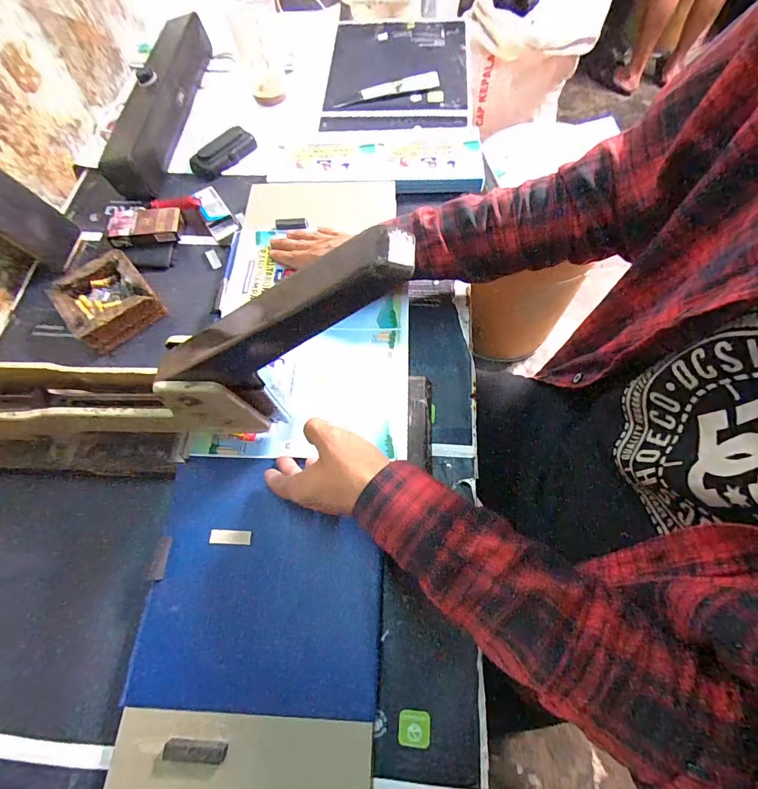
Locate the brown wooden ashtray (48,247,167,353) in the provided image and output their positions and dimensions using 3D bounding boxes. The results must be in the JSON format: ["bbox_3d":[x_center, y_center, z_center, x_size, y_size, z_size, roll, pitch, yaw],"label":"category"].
[{"bbox_3d":[-0.331,-0.113,0.488,0.100,0.044,0.108,-39,71,-14],"label":"brown wooden ashtray"}]

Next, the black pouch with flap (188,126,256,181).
[{"bbox_3d":[-0.236,-0.369,0.601,0.101,0.027,0.036,-43,72,-16],"label":"black pouch with flap"}]

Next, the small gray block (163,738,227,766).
[{"bbox_3d":[-0.142,0.273,0.303,0.048,0.012,0.013,2,66,2],"label":"small gray block"}]

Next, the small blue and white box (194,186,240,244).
[{"bbox_3d":[-0.232,-0.257,0.560,0.037,0.017,0.092,-31,69,-11],"label":"small blue and white box"}]

